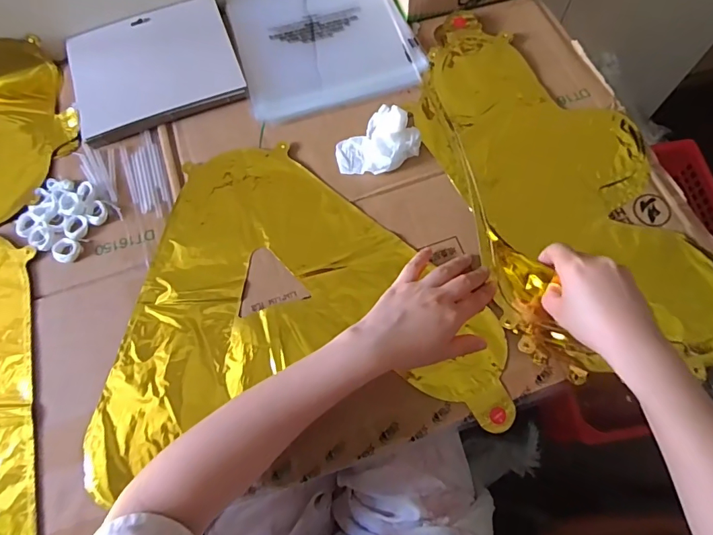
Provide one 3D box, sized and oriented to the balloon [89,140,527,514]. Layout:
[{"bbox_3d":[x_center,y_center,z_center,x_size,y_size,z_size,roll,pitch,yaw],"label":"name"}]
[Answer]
[{"bbox_3d":[-0.074,0.019,0.469,0.388,0.019,0.327,-11,74,-2],"label":"balloon"}]

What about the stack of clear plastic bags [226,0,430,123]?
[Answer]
[{"bbox_3d":[-0.043,-0.293,0.578,0.212,0.023,0.215,-16,70,-3],"label":"stack of clear plastic bags"}]

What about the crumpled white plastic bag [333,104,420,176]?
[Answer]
[{"bbox_3d":[0.022,-0.135,0.499,0.086,0.033,0.065,-41,73,-12],"label":"crumpled white plastic bag"}]

